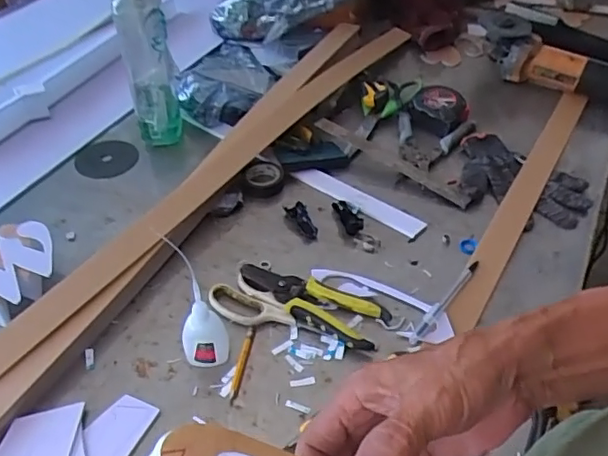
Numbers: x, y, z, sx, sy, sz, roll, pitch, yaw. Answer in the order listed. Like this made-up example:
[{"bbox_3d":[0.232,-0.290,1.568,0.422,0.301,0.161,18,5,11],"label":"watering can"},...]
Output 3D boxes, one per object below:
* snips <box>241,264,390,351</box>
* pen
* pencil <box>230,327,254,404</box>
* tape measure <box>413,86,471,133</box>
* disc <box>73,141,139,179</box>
[{"bbox_3d":[0.008,0.078,0.633,0.169,0.022,0.060,23,48,22],"label":"snips"},{"bbox_3d":[0.160,0.079,0.637,0.012,0.012,0.143,29,50,27],"label":"pen"},{"bbox_3d":[-0.063,0.138,0.580,0.008,0.008,0.087,7,44,7],"label":"pencil"},{"bbox_3d":[0.213,-0.180,0.891,0.084,0.044,0.081,8,44,8],"label":"tape measure"},{"bbox_3d":[-0.290,-0.099,0.830,0.088,0.006,0.078,3,54,3],"label":"disc"}]

